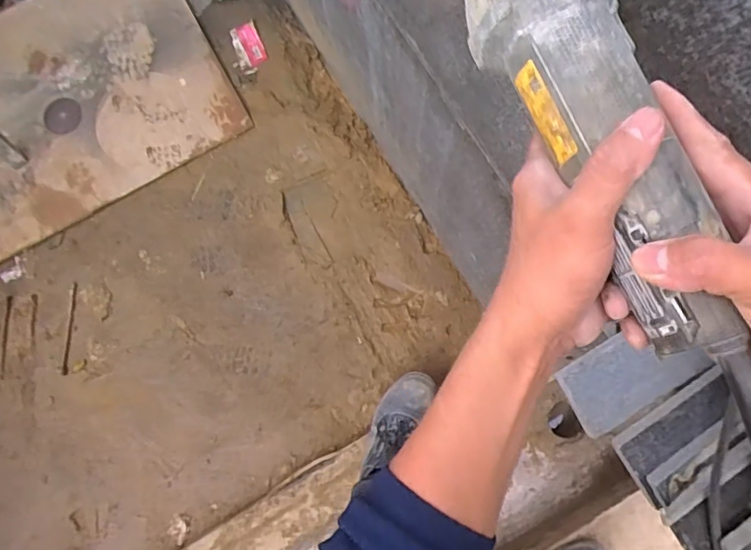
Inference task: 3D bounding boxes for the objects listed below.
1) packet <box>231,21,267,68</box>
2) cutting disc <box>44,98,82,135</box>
[{"bbox_3d":[-0.326,-0.594,1.411,0.068,0.005,0.118,-22,81,-1],"label":"packet"},{"bbox_3d":[-0.806,-0.409,1.405,0.095,0.005,0.096,0,83,2],"label":"cutting disc"}]

